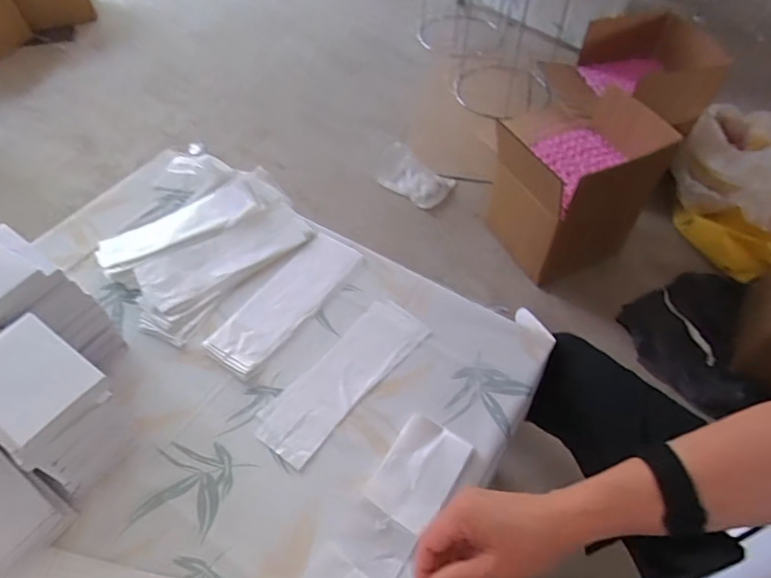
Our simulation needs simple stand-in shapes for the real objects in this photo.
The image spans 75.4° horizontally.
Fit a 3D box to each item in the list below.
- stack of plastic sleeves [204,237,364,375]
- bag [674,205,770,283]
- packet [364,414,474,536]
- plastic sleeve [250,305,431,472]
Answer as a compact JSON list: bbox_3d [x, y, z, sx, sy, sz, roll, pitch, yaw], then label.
[{"bbox_3d":[-0.143,0.011,0.724,0.090,0.014,0.253,28,59,20],"label":"stack of plastic sleeves"},{"bbox_3d":[0.918,-0.133,1.352,0.283,0.106,0.125,31,60,21],"label":"bag"},{"bbox_3d":[0.040,0.212,0.584,0.082,0.015,0.119,27,59,19],"label":"packet"},{"bbox_3d":[-0.055,0.115,0.668,0.089,0.006,0.255,35,61,23],"label":"plastic sleeve"}]

